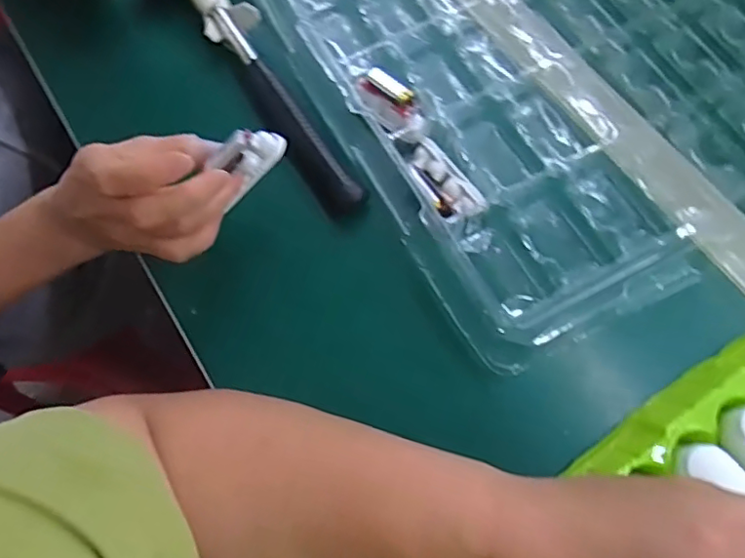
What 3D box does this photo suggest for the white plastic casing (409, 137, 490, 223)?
[{"bbox_3d":[0.044,-0.062,0.371,0.026,0.011,0.064,-32,71,-9],"label":"white plastic casing"}]

